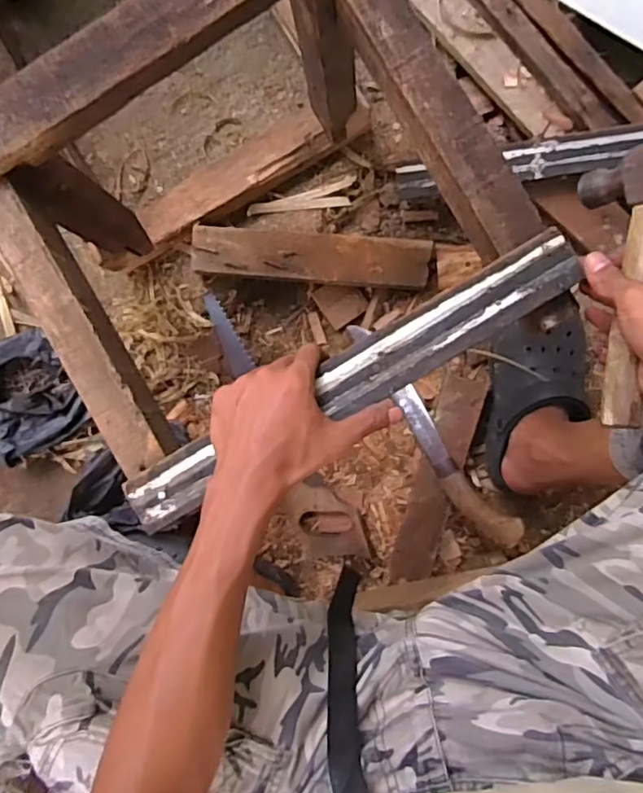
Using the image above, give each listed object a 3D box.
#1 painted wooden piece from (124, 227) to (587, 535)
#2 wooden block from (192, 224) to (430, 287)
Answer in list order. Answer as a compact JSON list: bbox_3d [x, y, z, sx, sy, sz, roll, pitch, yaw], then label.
[{"bbox_3d":[0.023,-0.010,0.486,0.403,0.013,0.049,-30,89,2],"label":"painted wooden piece"},{"bbox_3d":[-0.014,-0.188,0.822,0.323,0.043,0.068,4,91,4],"label":"wooden block"}]

